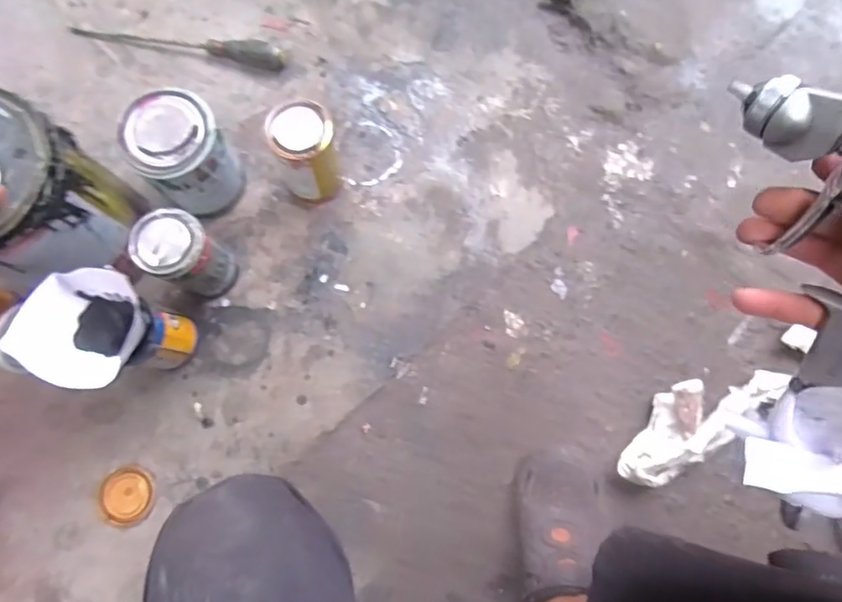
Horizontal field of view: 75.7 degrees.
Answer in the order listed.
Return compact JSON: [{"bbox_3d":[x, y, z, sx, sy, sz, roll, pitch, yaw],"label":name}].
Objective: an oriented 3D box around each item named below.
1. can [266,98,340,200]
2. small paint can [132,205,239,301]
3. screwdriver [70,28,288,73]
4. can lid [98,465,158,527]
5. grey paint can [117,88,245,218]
[{"bbox_3d":[-0.135,-0.173,0.650,0.070,0.136,0.074,0,80,-1],"label":"can"},{"bbox_3d":[-0.264,-0.051,0.615,0.075,0.143,0.068,30,81,4],"label":"small paint can"},{"bbox_3d":[-0.330,-0.344,0.732,0.288,0.029,0.027,7,80,0],"label":"screwdriver"},{"bbox_3d":[-0.347,0.229,0.640,0.061,0.010,0.068,17,80,2],"label":"can lid"},{"bbox_3d":[-0.273,-0.168,0.641,0.094,0.134,0.097,0,80,-1],"label":"grey paint can"}]

